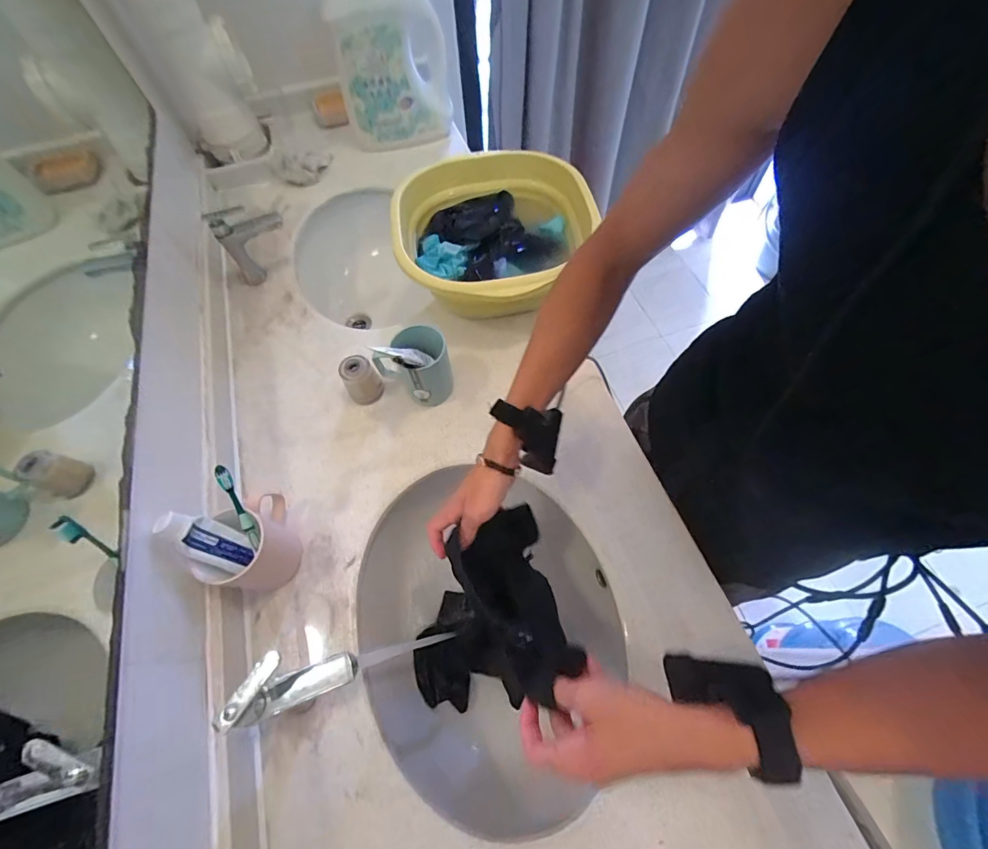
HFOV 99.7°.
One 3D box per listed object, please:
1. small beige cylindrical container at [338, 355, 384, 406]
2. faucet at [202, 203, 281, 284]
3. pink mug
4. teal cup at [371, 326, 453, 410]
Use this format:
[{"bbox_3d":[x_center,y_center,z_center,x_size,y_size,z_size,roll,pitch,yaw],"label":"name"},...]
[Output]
[{"bbox_3d":[-0.207,-0.066,0.652,0.053,0.075,0.046,-26,64,-10],"label":"small beige cylindrical container"},{"bbox_3d":[-0.434,-0.331,0.760,0.110,0.123,0.035,-19,63,-7],"label":"faucet"},{"bbox_3d":[-0.304,0.147,0.526,0.076,0.097,0.107,-14,63,-4],"label":"pink mug"},{"bbox_3d":[-0.118,-0.077,0.622,0.105,0.111,0.083,-16,63,-5],"label":"teal cup"}]

